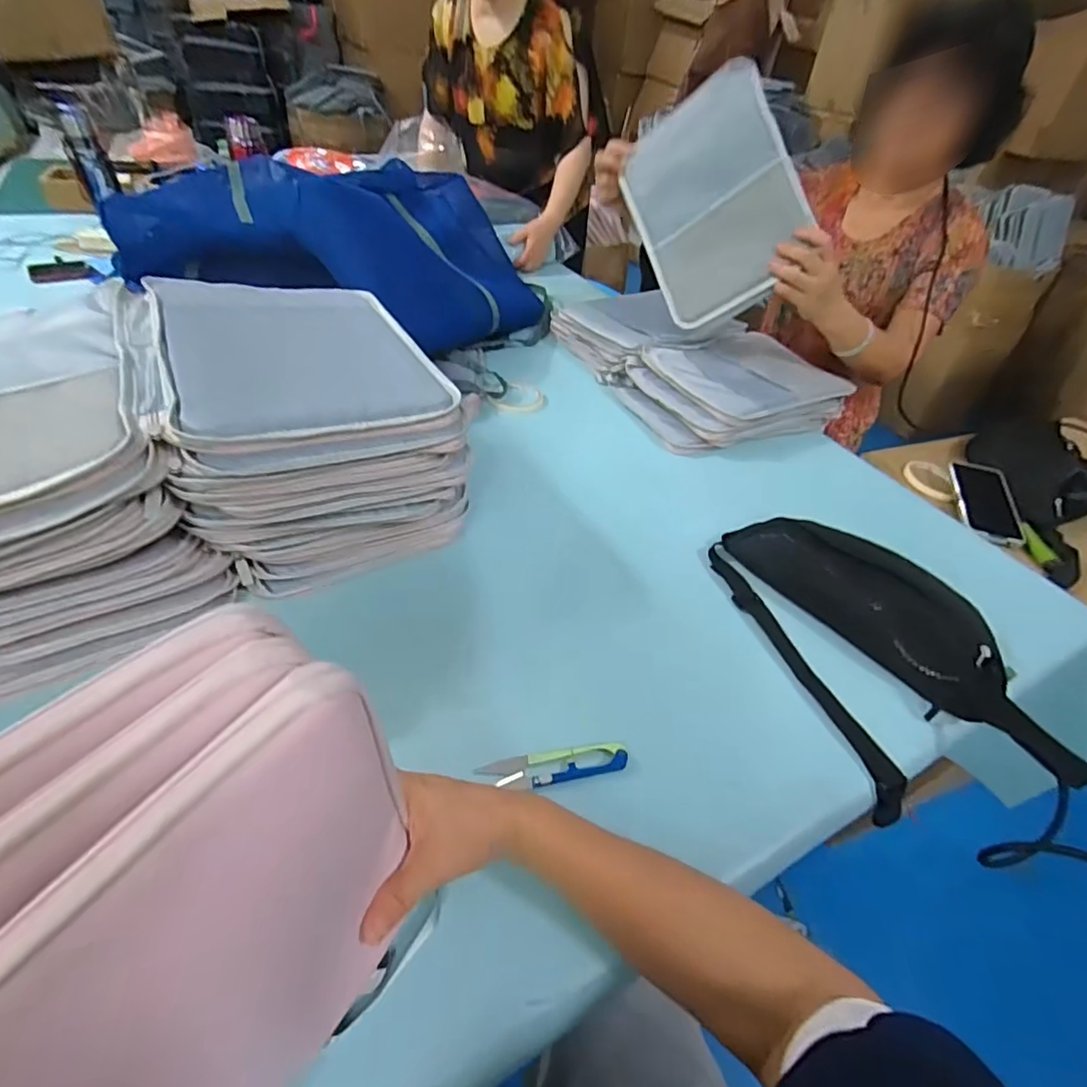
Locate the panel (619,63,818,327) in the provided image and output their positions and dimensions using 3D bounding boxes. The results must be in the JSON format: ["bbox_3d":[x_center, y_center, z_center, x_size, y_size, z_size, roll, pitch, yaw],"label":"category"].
[{"bbox_3d":[0.256,-0.511,0.824,0.223,0.297,0.031,-21,8,34],"label":"panel"}]

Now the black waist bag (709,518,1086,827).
[{"bbox_3d":[0.330,0.086,0.534,0.212,0.066,0.321,-4,44,-12],"label":"black waist bag"}]

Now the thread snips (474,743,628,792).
[{"bbox_3d":[0.009,0.178,0.434,0.118,0.008,0.030,-6,36,-7],"label":"thread snips"}]

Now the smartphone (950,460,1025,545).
[{"bbox_3d":[0.642,-0.060,0.787,0.074,0.015,0.149,10,58,8],"label":"smartphone"}]

